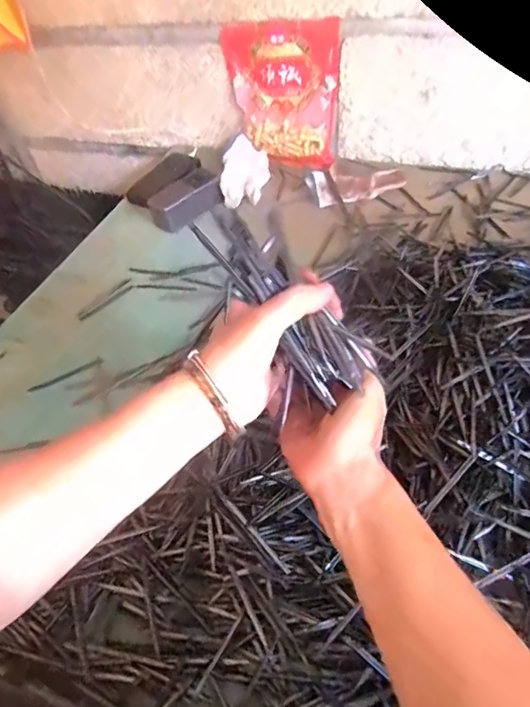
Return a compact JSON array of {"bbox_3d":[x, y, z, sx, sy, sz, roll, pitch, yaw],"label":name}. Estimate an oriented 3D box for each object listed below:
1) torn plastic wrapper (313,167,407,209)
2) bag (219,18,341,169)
[{"bbox_3d":[0.164,-0.304,0.791,0.155,0.025,0.089,-10,49,0],"label":"torn plastic wrapper"},{"bbox_3d":[0.023,-0.466,0.826,0.213,0.215,0.059,15,54,20],"label":"bag"}]

